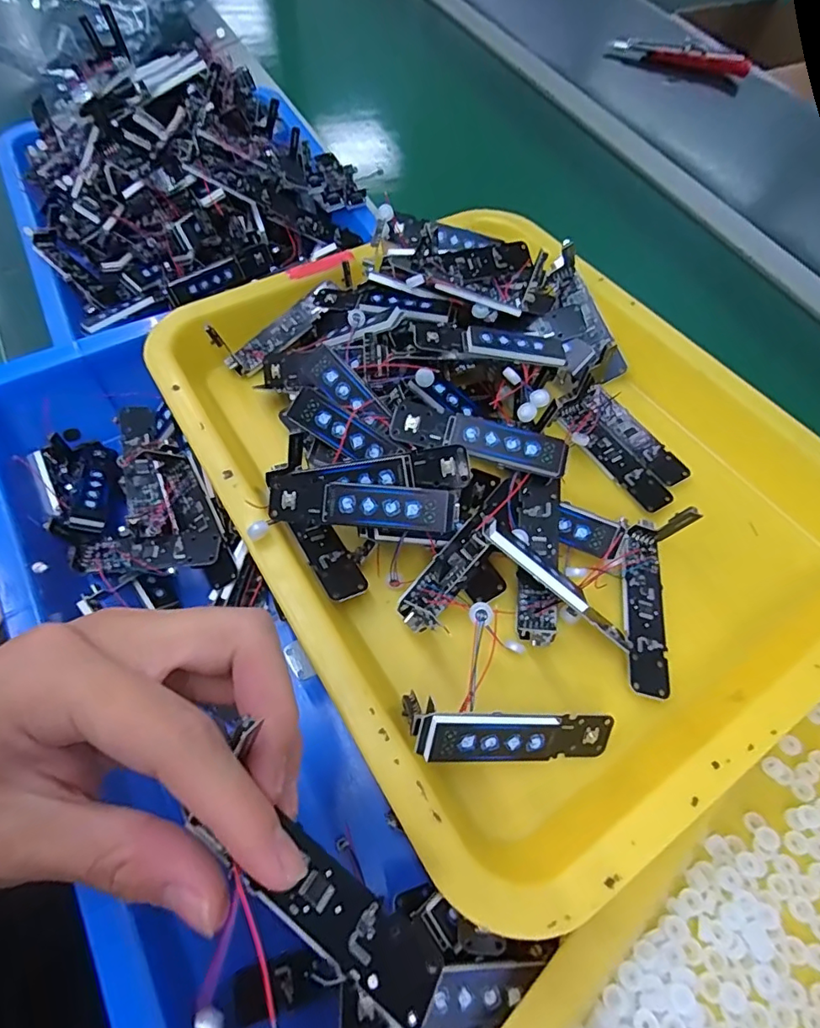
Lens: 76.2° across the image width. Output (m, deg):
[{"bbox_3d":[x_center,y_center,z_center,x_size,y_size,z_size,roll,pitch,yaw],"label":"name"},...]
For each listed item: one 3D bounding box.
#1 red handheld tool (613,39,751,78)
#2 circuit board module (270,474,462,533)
[{"bbox_3d":[0.366,-0.619,0.708,0.177,0.022,0.024,19,59,13],"label":"red handheld tool"},{"bbox_3d":[-0.020,-0.004,0.221,0.077,0.012,0.020,8,92,10],"label":"circuit board module"}]

